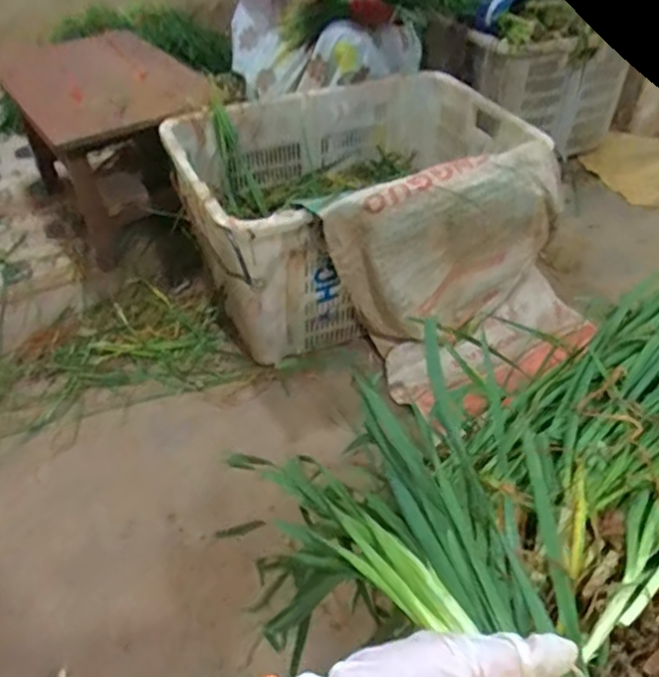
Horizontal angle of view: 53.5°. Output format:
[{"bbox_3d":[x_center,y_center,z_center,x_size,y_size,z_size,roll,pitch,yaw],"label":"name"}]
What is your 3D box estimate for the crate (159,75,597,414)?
[{"bbox_3d":[0.081,-0.242,1.407,0.705,0.377,0.643,-16,43,-17],"label":"crate"}]

